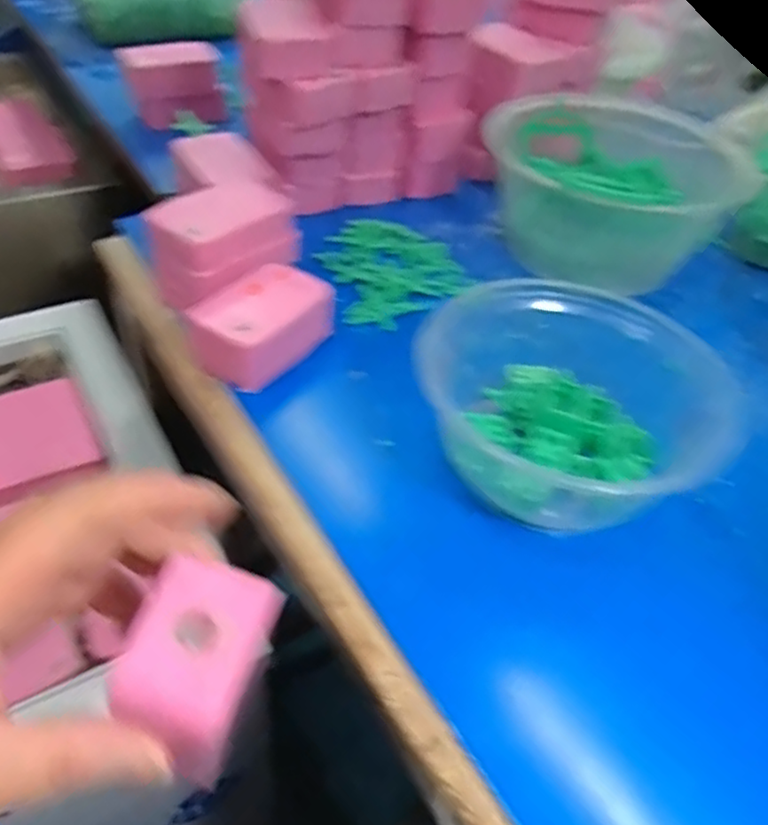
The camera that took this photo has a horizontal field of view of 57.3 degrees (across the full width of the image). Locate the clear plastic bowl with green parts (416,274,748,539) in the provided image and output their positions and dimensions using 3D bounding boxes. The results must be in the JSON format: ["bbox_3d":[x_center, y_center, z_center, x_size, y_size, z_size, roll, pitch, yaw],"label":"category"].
[{"bbox_3d":[0.093,-0.014,0.342,0.136,0.065,0.124,3,45,-3],"label":"clear plastic bowl with green parts"}]

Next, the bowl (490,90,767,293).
[{"bbox_3d":[0.159,-0.153,0.476,0.134,0.083,0.136,3,45,-3],"label":"bowl"}]

